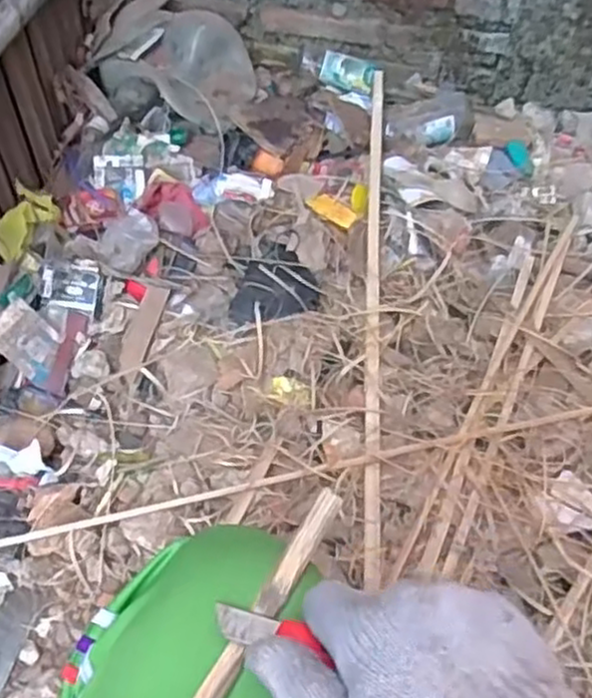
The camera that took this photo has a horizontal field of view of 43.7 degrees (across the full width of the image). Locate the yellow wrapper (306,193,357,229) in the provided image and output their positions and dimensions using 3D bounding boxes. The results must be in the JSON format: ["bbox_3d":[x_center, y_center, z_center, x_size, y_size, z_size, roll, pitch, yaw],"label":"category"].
[{"bbox_3d":[0.055,-0.209,1.111,0.077,0.013,0.044,31,62,9],"label":"yellow wrapper"}]

